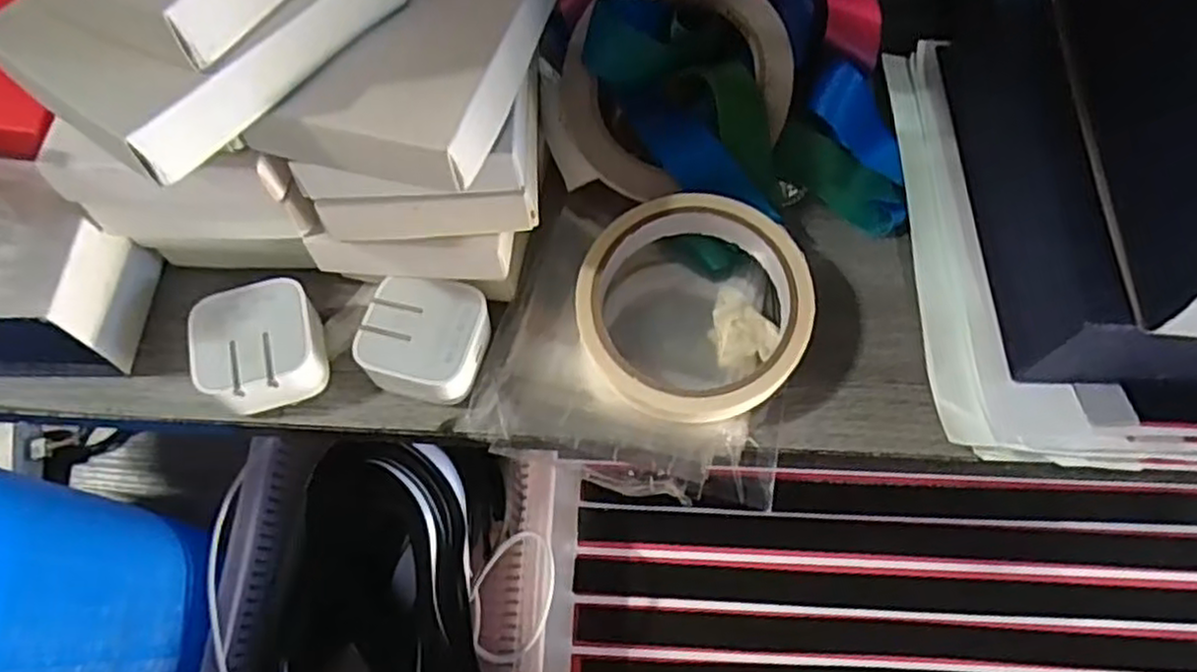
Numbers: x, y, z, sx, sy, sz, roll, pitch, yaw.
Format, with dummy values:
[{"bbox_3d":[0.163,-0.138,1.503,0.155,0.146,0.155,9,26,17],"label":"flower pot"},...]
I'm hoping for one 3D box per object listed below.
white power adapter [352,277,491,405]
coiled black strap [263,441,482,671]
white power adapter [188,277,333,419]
[{"bbox_3d":[-0.070,0.001,0.299,0.046,0.026,0.044,13,66,5],"label":"white power adapter"},{"bbox_3d":[-0.151,0.189,0.495,0.159,0.071,0.230,-11,66,-5],"label":"coiled black strap"},{"bbox_3d":[-0.136,0.006,0.295,0.045,0.025,0.049,-17,67,-8],"label":"white power adapter"}]

